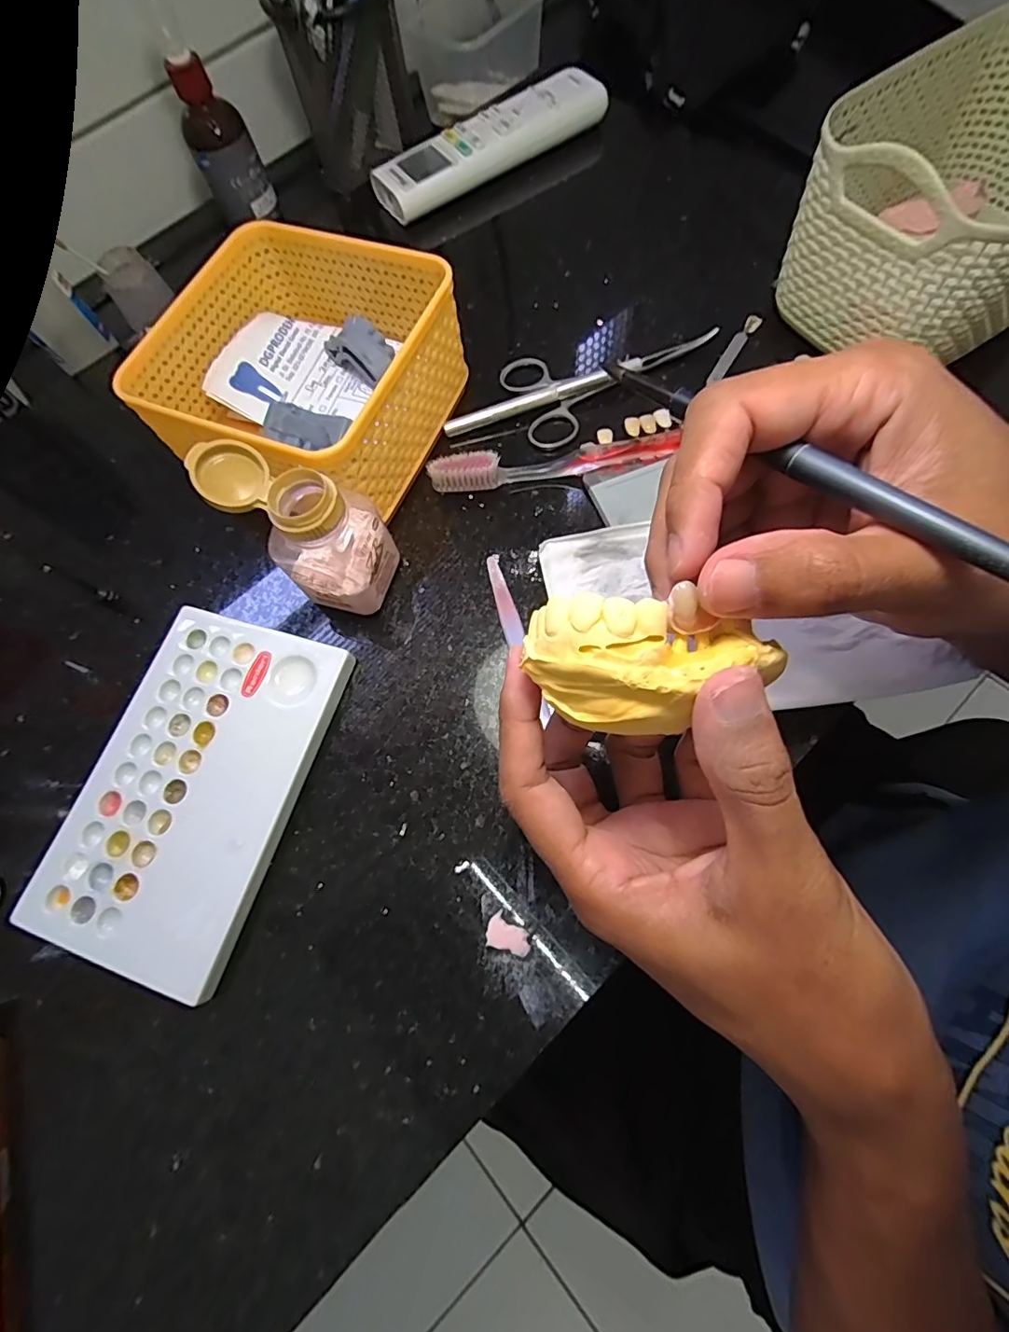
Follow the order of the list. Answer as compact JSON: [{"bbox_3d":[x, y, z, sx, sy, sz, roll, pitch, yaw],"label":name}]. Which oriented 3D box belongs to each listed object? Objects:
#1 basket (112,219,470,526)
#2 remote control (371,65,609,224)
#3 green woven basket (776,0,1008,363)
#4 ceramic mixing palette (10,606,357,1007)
[{"bbox_3d":[-0.104,-0.156,0.279,0.135,0.057,0.129,23,74,13],"label":"basket"},{"bbox_3d":[-0.009,-0.371,0.369,0.173,0.026,0.045,-34,73,-10],"label":"remote control"},{"bbox_3d":[0.231,-0.231,0.261,0.168,0.089,0.115,-34,71,-7],"label":"green woven basket"},{"bbox_3d":[-0.140,0.052,0.236,0.093,0.010,0.151,15,71,7],"label":"ceramic mixing palette"}]

